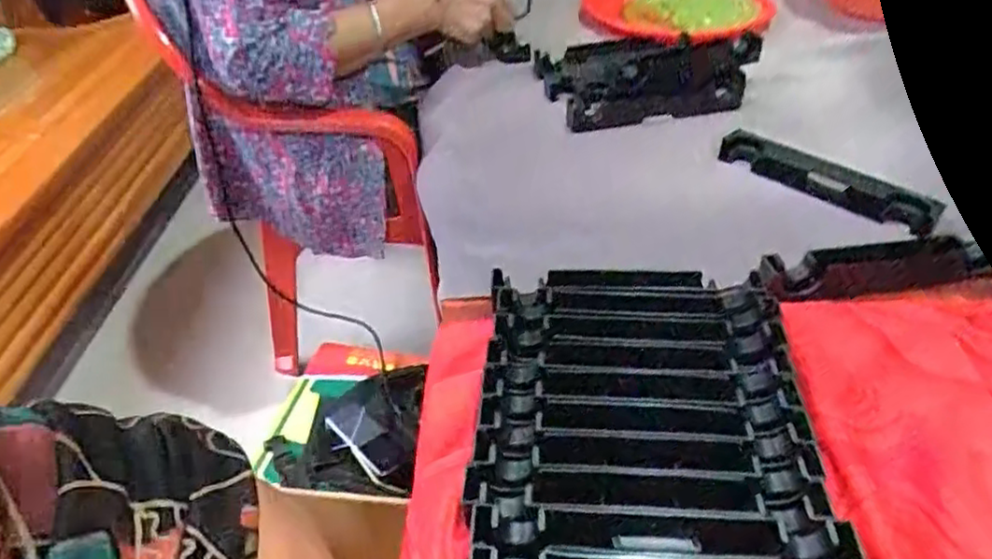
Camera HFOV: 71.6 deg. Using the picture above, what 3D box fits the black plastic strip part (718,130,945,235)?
[{"bbox_3d":[0.300,-0.094,0.627,0.189,0.031,0.023,26,48,29],"label":"black plastic strip part"}]

